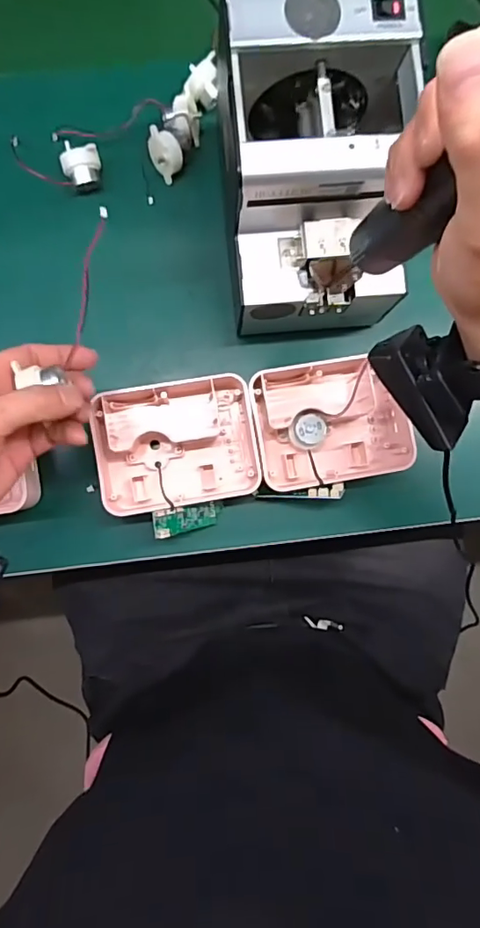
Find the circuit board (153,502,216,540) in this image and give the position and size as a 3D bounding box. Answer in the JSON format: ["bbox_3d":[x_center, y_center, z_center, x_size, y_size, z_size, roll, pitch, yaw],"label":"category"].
[{"bbox_3d":[-0.043,0.045,0.427,0.065,0.010,0.022,-8,87,-42],"label":"circuit board"}]

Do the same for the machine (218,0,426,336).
[{"bbox_3d":[0.055,-0.207,0.377,0.134,0.132,0.175,-7,86,-4],"label":"machine"}]

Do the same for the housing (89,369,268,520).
[{"bbox_3d":[-0.052,-0.017,0.429,0.127,0.038,0.103,-10,86,-4],"label":"housing"}]

